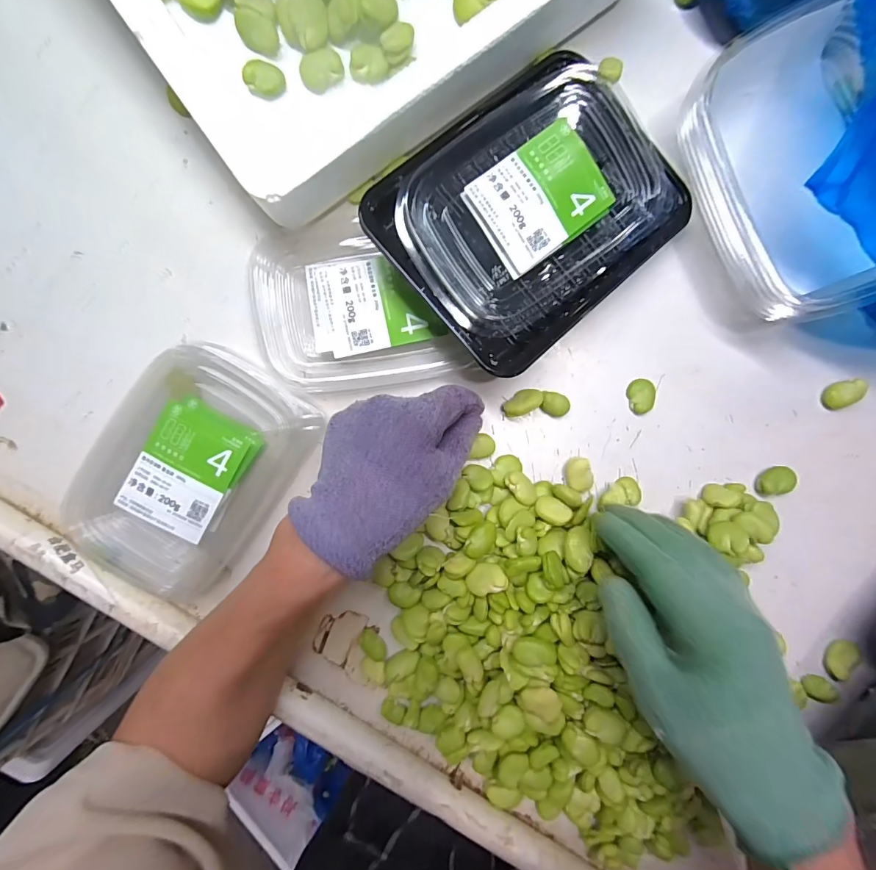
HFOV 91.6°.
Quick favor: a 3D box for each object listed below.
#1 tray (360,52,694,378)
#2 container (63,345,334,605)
[{"bbox_3d":[0.061,-0.142,0.277,0.175,0.053,0.144,-42,90,1],"label":"tray"},{"bbox_3d":[-0.165,0.027,0.294,0.119,0.033,0.162,30,91,1],"label":"container"}]

